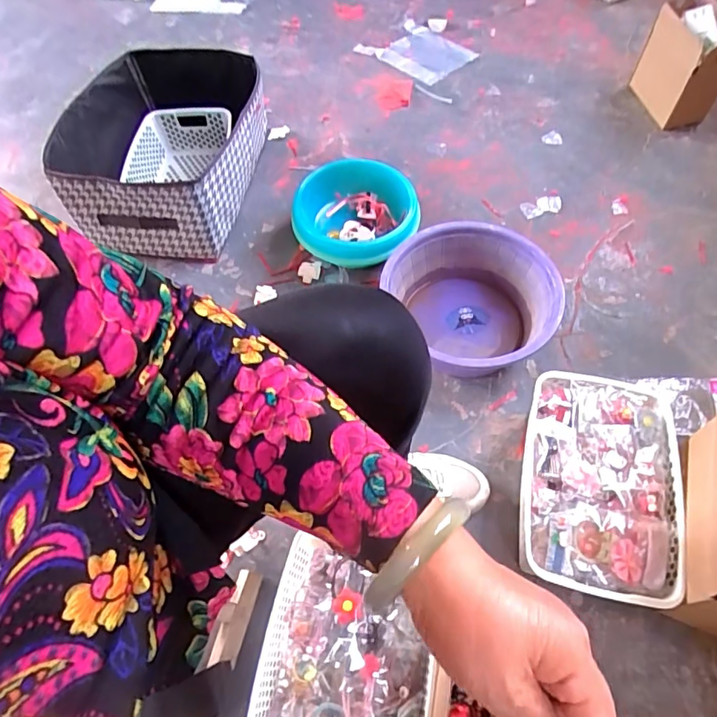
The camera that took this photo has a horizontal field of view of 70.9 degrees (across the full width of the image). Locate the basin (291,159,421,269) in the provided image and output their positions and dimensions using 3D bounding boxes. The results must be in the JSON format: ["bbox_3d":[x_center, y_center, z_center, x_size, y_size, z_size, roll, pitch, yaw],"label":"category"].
[{"bbox_3d":[-0.006,-0.268,0.966,0.232,0.083,0.220,-1,61,1],"label":"basin"}]

